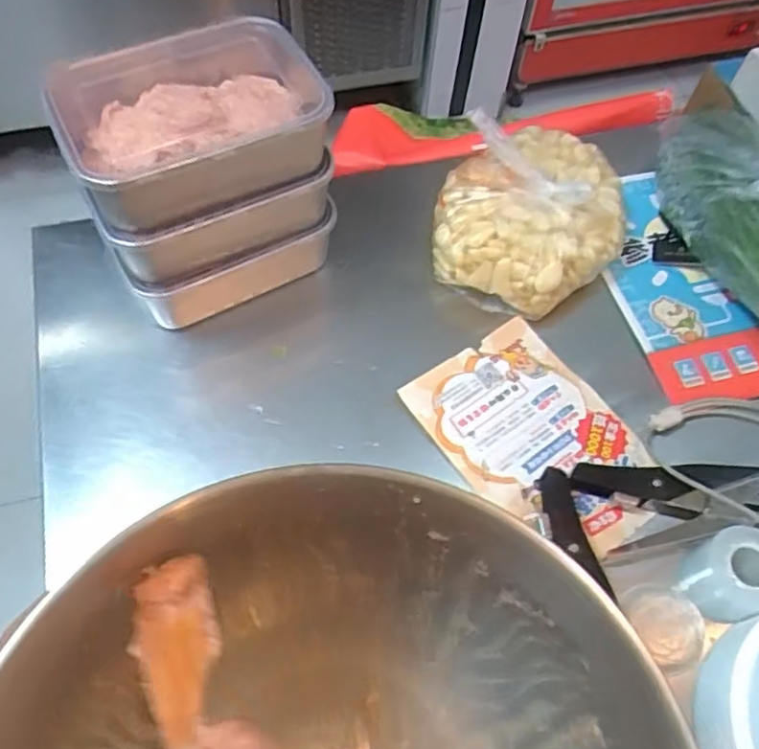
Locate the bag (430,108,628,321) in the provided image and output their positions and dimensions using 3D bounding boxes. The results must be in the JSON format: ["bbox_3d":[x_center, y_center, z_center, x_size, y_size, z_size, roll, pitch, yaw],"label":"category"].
[{"bbox_3d":[0.139,-0.149,0.617,0.165,0.067,0.191,20,62,8],"label":"bag"}]

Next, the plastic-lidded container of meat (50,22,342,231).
[{"bbox_3d":[-0.127,-0.185,0.484,0.188,0.045,0.133,-20,64,-13],"label":"plastic-lidded container of meat"}]

